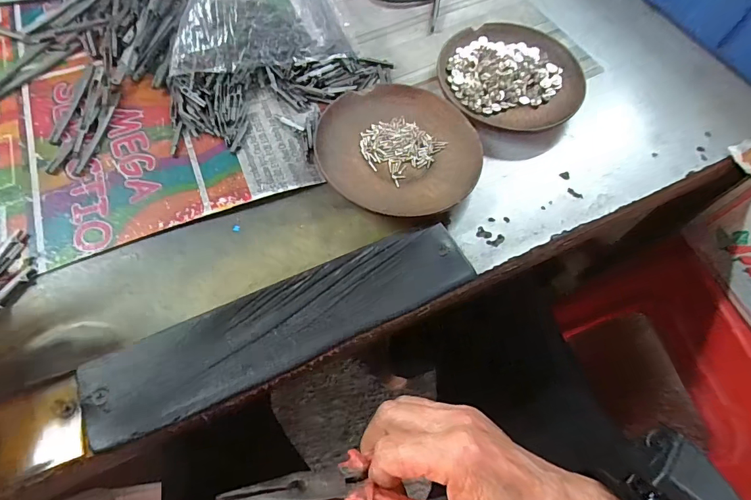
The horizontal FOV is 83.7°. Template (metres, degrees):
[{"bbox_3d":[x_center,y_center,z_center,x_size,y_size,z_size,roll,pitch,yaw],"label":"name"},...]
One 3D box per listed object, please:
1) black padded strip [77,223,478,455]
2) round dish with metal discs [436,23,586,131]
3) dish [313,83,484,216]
[{"bbox_3d":[-0.050,0.042,0.245,0.221,0.012,0.048,-23,67,-13],"label":"black padded strip"},{"bbox_3d":[0.108,-0.142,0.341,0.110,0.017,0.105,1,64,-2],"label":"round dish with metal discs"},{"bbox_3d":[0.017,-0.073,0.300,0.112,0.022,0.106,1,64,-2],"label":"dish"}]

